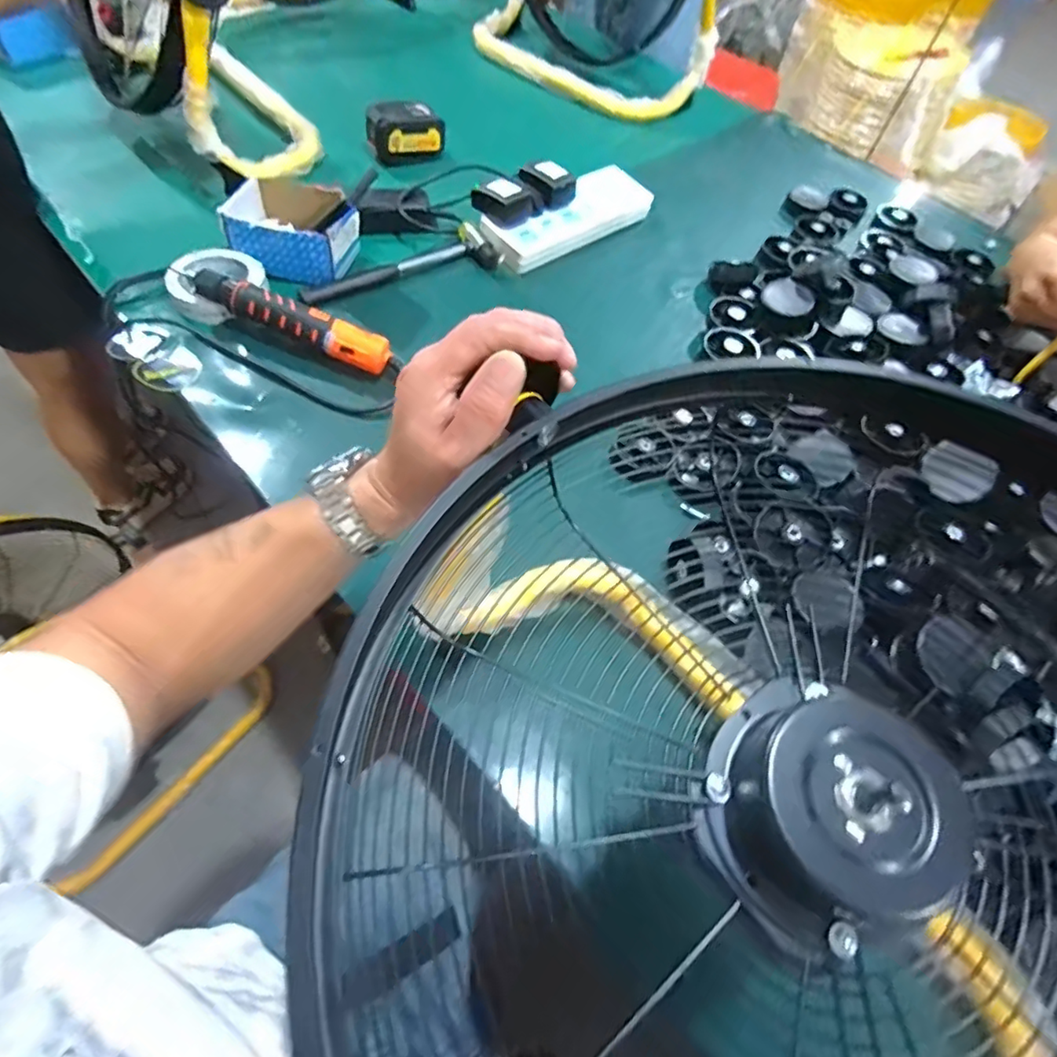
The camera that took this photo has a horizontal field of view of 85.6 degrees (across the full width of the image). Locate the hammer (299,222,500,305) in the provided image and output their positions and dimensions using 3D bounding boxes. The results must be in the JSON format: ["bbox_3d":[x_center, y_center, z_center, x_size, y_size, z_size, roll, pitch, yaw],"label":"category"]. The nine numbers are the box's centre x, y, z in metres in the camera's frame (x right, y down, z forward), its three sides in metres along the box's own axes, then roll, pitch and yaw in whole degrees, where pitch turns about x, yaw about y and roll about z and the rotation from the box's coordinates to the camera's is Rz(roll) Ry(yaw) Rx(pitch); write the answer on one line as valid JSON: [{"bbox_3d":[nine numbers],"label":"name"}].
[{"bbox_3d":[-0.168,-0.341,0.748,0.258,0.029,0.075,-25,63,-20],"label":"hammer"}]

